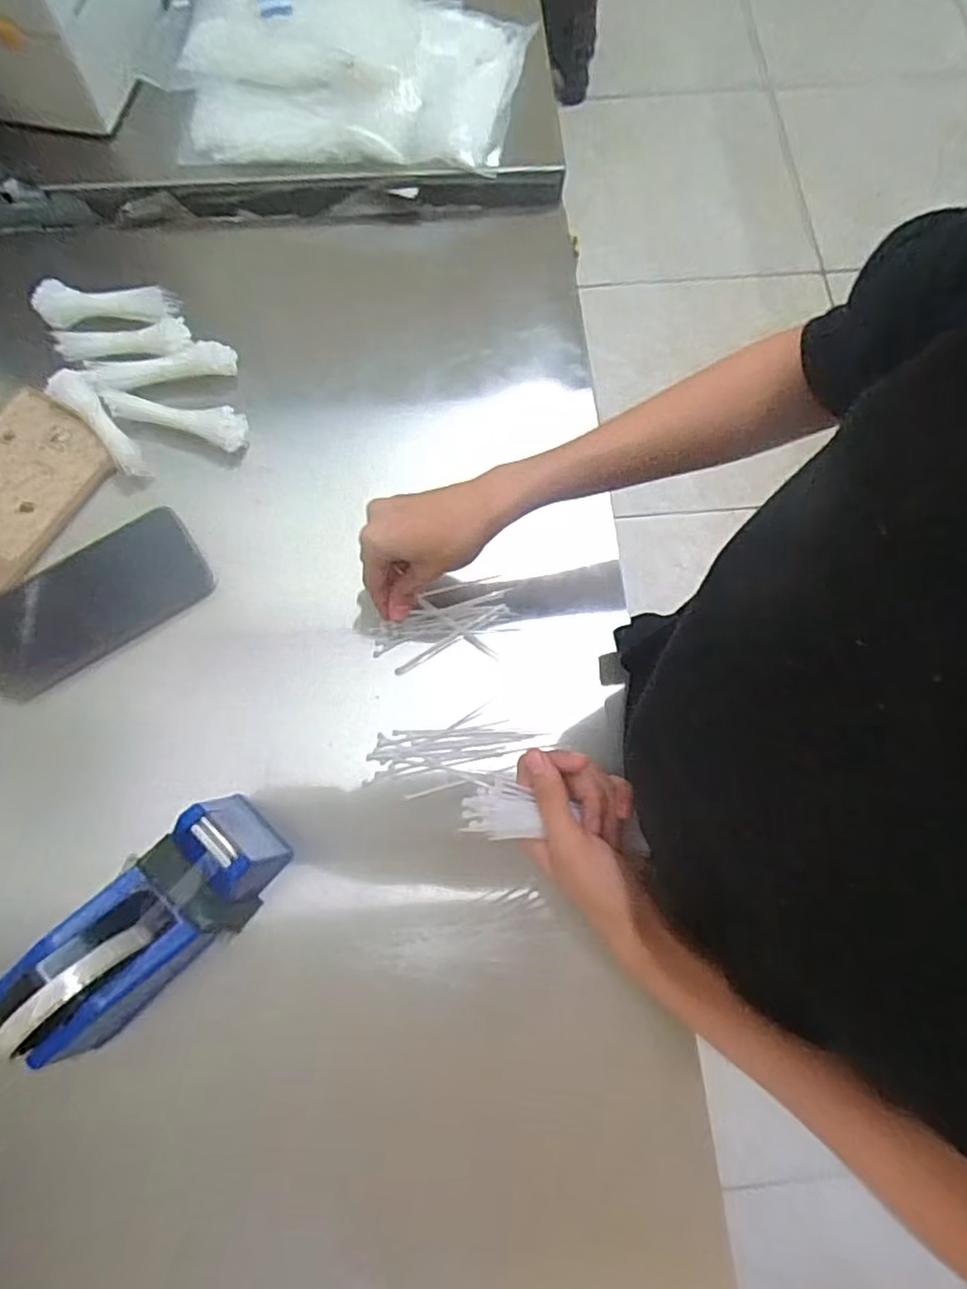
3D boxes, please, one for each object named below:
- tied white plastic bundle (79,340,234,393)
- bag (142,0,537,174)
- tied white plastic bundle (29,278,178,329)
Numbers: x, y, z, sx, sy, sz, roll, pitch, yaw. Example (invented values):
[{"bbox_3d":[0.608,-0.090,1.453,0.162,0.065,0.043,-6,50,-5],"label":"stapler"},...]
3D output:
[{"bbox_3d":[-0.262,-0.226,0.540,0.113,0.014,0.024,-13,75,-5],"label":"tied white plastic bundle"},{"bbox_3d":[-0.135,-0.554,0.602,0.340,0.051,0.248,1,74,-1],"label":"bag"},{"bbox_3d":[-0.322,-0.292,0.562,0.114,0.023,0.026,-7,75,-3],"label":"tied white plastic bundle"}]

